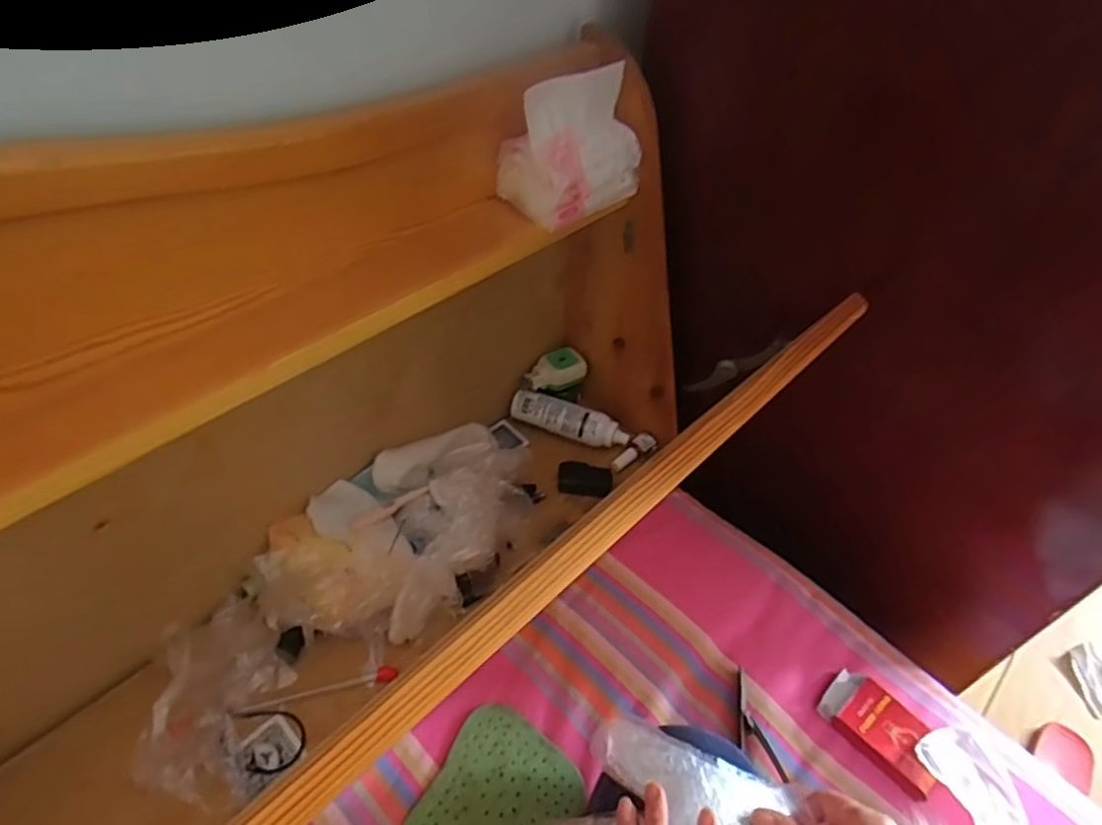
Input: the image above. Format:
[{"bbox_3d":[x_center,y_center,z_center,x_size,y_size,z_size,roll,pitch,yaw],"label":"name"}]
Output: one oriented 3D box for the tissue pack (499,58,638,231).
[{"bbox_3d":[0.019,-0.250,0.609,0.124,0.111,0.076,-31,55,-28],"label":"tissue pack"}]

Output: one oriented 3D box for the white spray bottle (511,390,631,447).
[{"bbox_3d":[0.022,0.013,0.848,0.154,0.041,0.032,18,48,13],"label":"white spray bottle"}]

